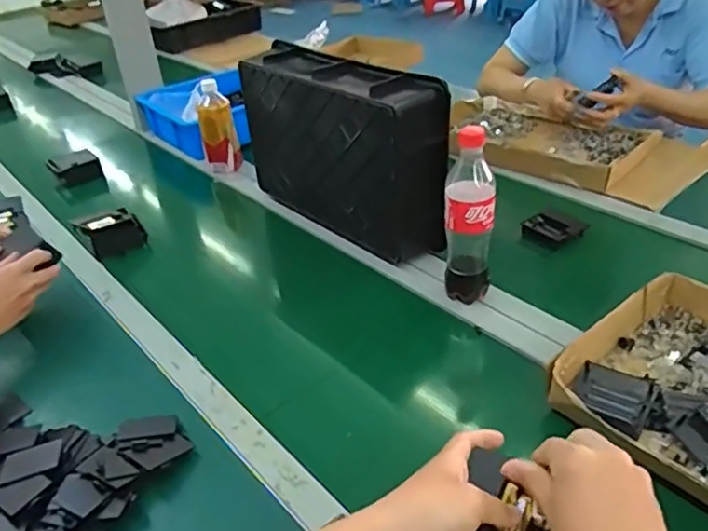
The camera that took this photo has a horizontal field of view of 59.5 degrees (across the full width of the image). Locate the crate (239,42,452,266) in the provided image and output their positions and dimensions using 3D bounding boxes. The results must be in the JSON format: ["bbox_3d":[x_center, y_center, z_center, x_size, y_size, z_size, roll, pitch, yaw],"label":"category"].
[{"bbox_3d":[-0.023,-0.181,0.995,0.118,0.262,0.397,-26,38,-27],"label":"crate"}]

